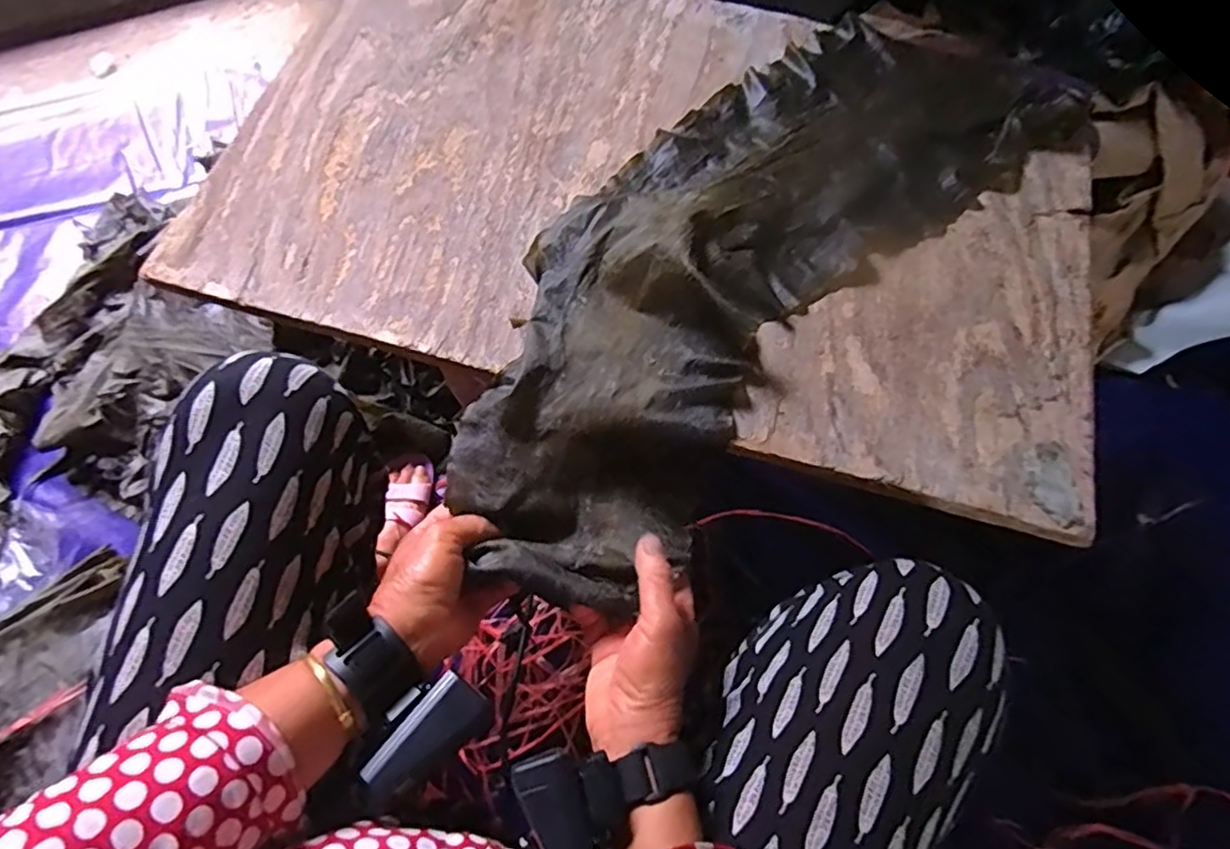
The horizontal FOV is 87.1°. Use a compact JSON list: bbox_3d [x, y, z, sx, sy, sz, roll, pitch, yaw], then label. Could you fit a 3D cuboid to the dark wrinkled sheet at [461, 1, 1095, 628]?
[{"bbox_3d":[0.115,-0.150,0.513,0.237,0.074,0.622,38,73,13],"label":"dark wrinkled sheet"}]

